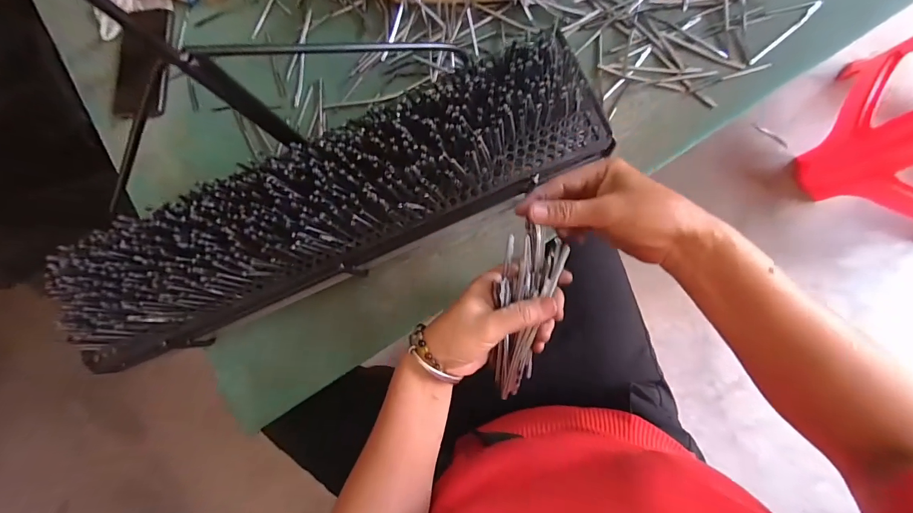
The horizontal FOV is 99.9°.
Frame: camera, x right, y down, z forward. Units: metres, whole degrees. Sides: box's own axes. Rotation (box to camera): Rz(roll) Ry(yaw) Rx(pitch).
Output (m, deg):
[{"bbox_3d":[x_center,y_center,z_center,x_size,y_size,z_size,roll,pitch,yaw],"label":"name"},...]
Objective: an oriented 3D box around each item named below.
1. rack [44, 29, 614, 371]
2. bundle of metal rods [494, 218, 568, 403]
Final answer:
[{"bbox_3d":[-0.139,-0.050,0.398,0.588,0.085,0.134,-23,81,5],"label":"rack"},{"bbox_3d":[0.058,0.050,0.329,0.049,0.020,0.149,10,99,8],"label":"bundle of metal rods"}]

